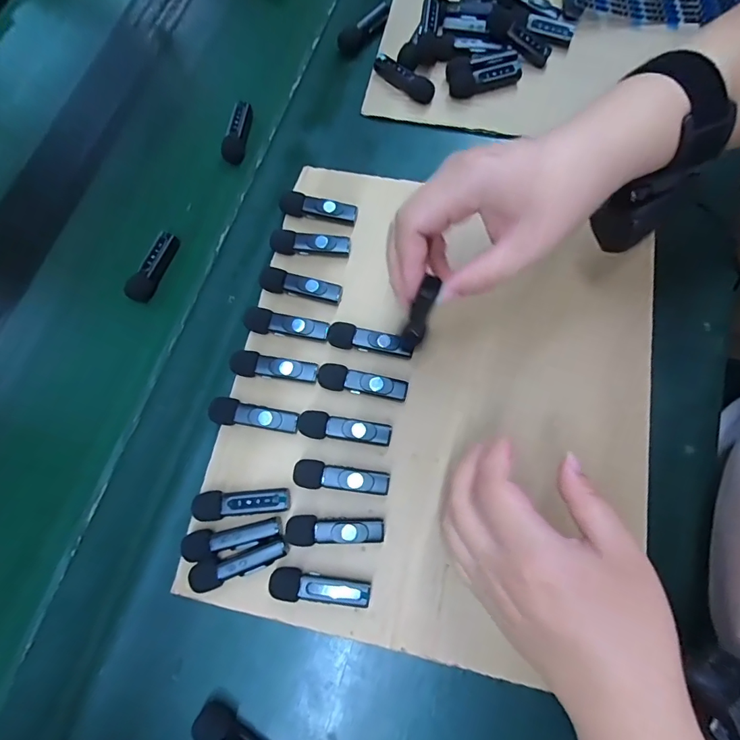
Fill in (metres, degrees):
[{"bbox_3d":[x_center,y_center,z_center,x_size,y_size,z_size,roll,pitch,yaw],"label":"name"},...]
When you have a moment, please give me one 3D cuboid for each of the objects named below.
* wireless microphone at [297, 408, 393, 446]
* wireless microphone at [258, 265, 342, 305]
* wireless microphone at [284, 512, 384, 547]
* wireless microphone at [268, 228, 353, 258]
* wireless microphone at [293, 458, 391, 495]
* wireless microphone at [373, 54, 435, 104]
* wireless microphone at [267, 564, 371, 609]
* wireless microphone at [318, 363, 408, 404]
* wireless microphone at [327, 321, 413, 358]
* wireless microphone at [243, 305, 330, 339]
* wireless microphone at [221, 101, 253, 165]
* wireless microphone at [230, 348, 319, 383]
[{"bbox_3d":[-0.018,0.042,0.309,0.065,0.014,0.019,12,75,4],"label":"wireless microphone"},{"bbox_3d":[-0.055,-0.066,0.342,0.066,0.012,0.018,16,75,5],"label":"wireless microphone"},{"bbox_3d":[-0.023,0.106,0.289,0.064,0.014,0.019,2,74,1],"label":"wireless microphone"},{"bbox_3d":[-0.049,-0.103,0.352,0.064,0.010,0.017,6,74,3],"label":"wireless microphone"},{"bbox_3d":[-0.019,0.074,0.298,0.064,0.014,0.019,9,74,4],"label":"wireless microphone"},{"bbox_3d":[0.030,-0.267,0.400,0.064,0.016,0.013,35,78,10],"label":"wireless microphone"},{"bbox_3d":[-0.032,0.139,0.279,0.064,0.013,0.019,6,74,3],"label":"wireless microphone"},{"bbox_3d":[-0.005,0.009,0.319,0.065,0.015,0.019,11,75,4],"label":"wireless microphone"},{"bbox_3d":[0.000,-0.022,0.328,0.063,0.013,0.019,14,75,5],"label":"wireless microphone"},{"bbox_3d":[-0.064,-0.034,0.333,0.063,0.013,0.018,11,75,4],"label":"wireless microphone"},{"bbox_3d":[-0.122,-0.221,0.407,0.020,0.017,0.060,8,74,3],"label":"wireless microphone"},{"bbox_3d":[-0.071,-0.001,0.324,0.064,0.012,0.019,11,75,4],"label":"wireless microphone"}]

